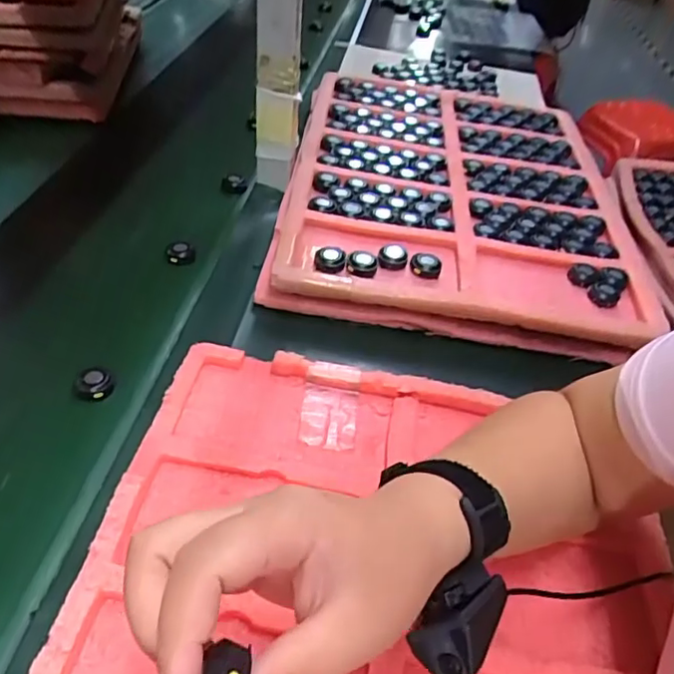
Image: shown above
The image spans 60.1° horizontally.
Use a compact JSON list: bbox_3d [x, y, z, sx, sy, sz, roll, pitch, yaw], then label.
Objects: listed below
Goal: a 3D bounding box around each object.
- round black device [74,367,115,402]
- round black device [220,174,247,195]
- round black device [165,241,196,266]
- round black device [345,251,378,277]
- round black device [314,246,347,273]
[{"bbox_3d":[-0.199,0.037,0.475,0.029,0.016,0.029,3,44,-3],"label":"round black device"},{"bbox_3d":[-0.128,-0.190,0.725,0.035,0.032,0.014,13,50,8],"label":"round black device"},{"bbox_3d":[-0.164,-0.088,0.613,0.030,0.018,0.030,-8,45,-13],"label":"round black device"},{"bbox_3d":[0.023,-0.069,0.553,0.028,0.013,0.028,3,44,-3],"label":"round black device"},{"bbox_3d":[-0.006,-0.075,0.556,0.029,0.010,0.035,6,44,0],"label":"round black device"}]

